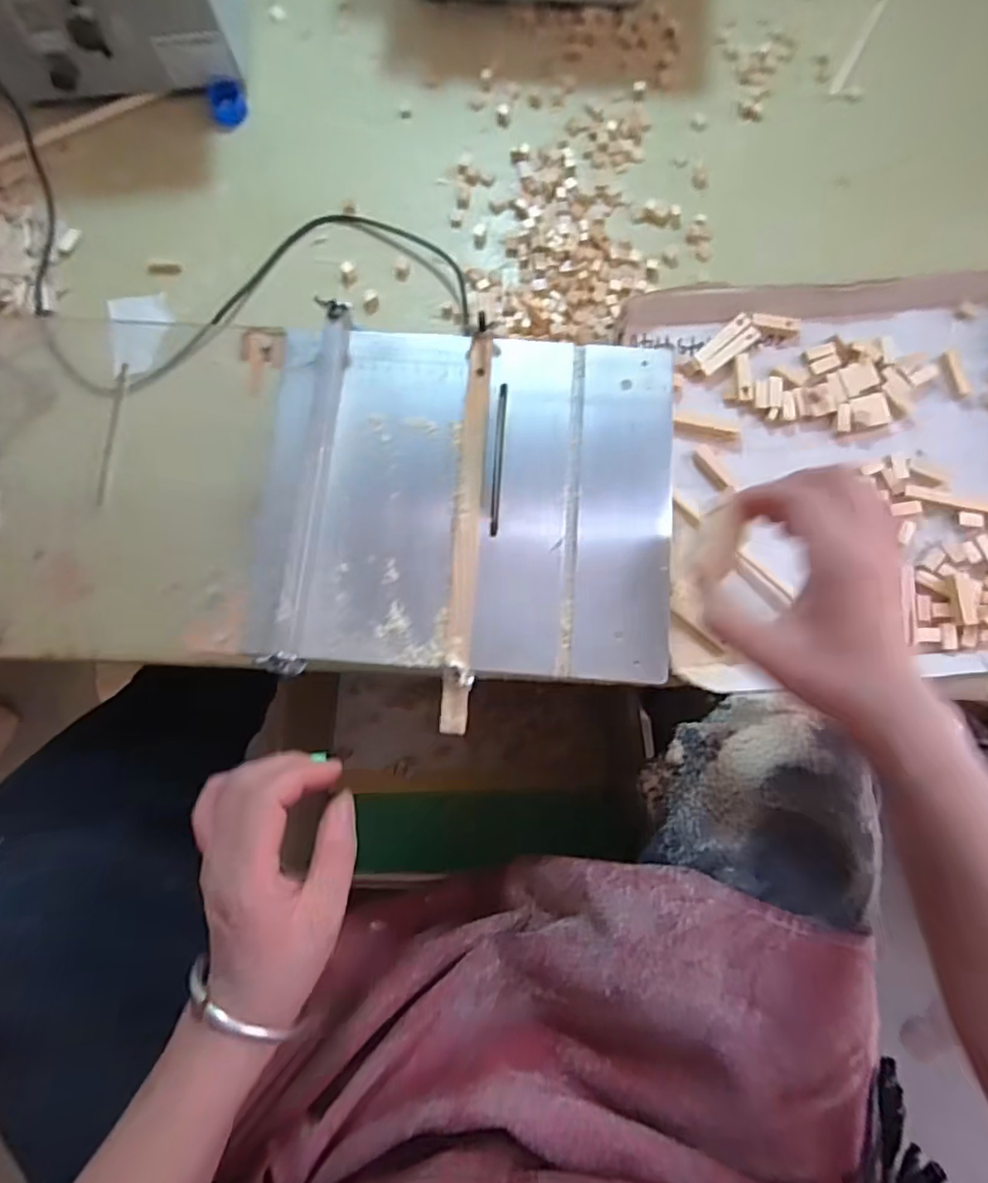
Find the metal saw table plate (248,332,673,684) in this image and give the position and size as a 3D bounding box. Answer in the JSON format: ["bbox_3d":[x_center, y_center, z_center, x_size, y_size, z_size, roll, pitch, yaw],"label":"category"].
[{"bbox_3d":[-0.017,-0.062,0.379,0.258,0.014,0.221,4,78,1],"label":"metal saw table plate"}]

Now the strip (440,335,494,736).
[{"bbox_3d":[-0.017,-0.042,0.373,0.019,0.011,0.256,3,81,2],"label":"strip"}]

